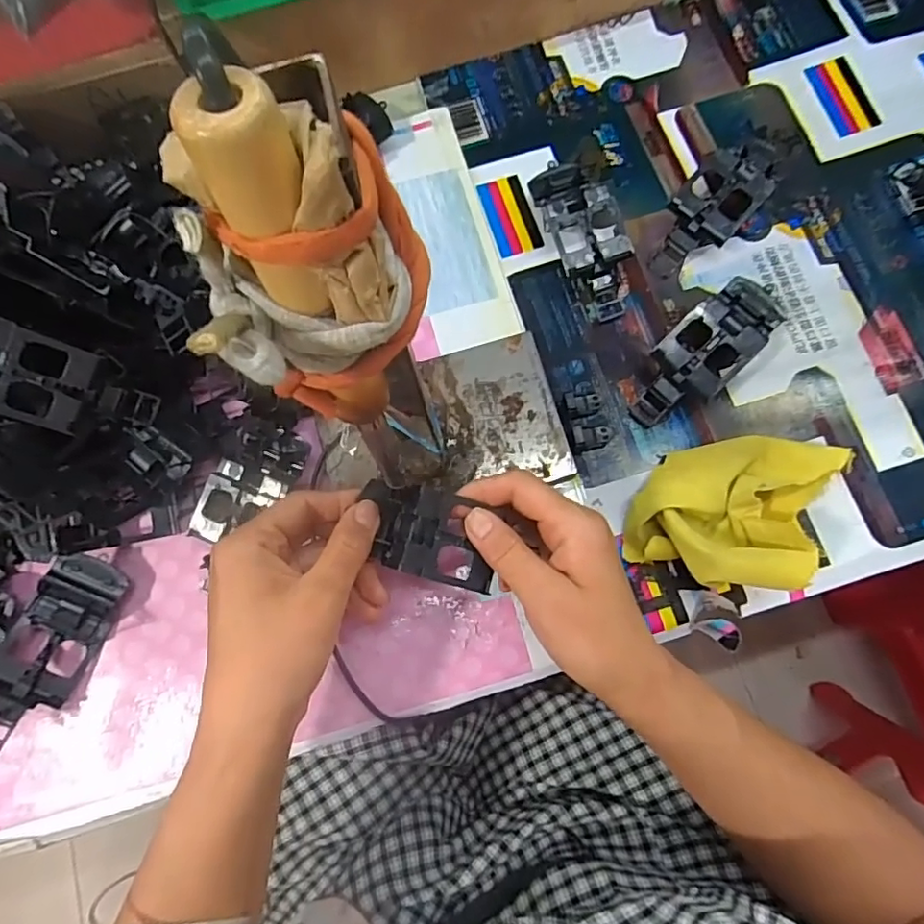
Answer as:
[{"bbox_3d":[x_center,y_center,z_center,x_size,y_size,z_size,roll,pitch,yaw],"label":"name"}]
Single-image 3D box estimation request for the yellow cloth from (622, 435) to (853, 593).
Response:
[{"bbox_3d":[0.161,0.022,0.329,0.103,0.055,0.101,20,78,7],"label":"yellow cloth"}]

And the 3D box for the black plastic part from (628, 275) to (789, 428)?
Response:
[{"bbox_3d":[0.156,-0.073,0.363,0.045,0.031,0.122,43,82,11],"label":"black plastic part"}]

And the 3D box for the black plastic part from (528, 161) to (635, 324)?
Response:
[{"bbox_3d":[0.082,-0.148,0.382,0.046,0.028,0.105,-17,76,-2],"label":"black plastic part"}]

